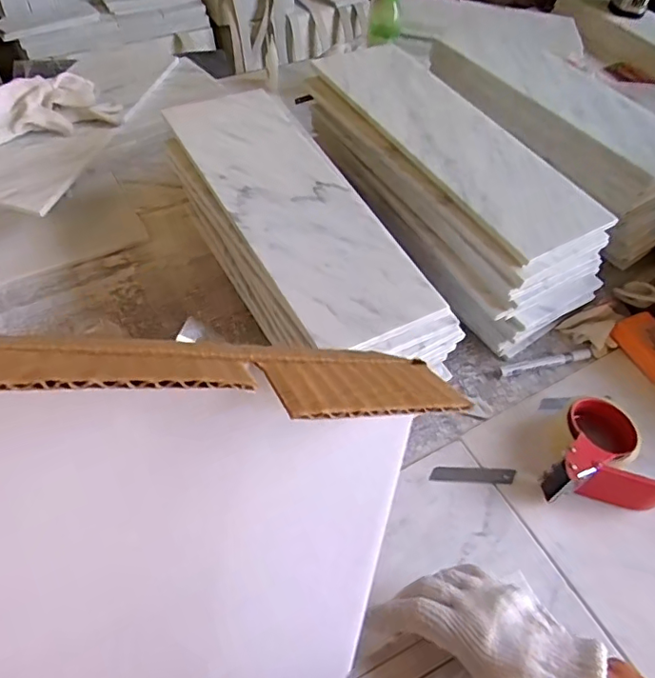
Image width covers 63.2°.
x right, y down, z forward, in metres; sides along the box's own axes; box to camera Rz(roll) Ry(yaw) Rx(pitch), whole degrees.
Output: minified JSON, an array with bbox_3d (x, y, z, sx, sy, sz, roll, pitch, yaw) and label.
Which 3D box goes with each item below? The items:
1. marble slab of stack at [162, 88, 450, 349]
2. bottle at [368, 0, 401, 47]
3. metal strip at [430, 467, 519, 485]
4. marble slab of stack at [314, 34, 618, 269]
[{"bbox_3d":[-0.045,-0.175,0.645,0.156,0.015,0.449,-23,60,-19],"label":"marble slab of stack"},{"bbox_3d":[0.100,-0.577,0.938,0.059,0.104,0.063,6,55,0],"label":"bottle"},{"bbox_3d":[0.167,0.157,0.613,0.097,0.005,0.018,3,50,-3],"label":"metal strip"},{"bbox_3d":[0.152,-0.278,0.701,0.153,0.019,0.461,-24,60,-19],"label":"marble slab of stack"}]

